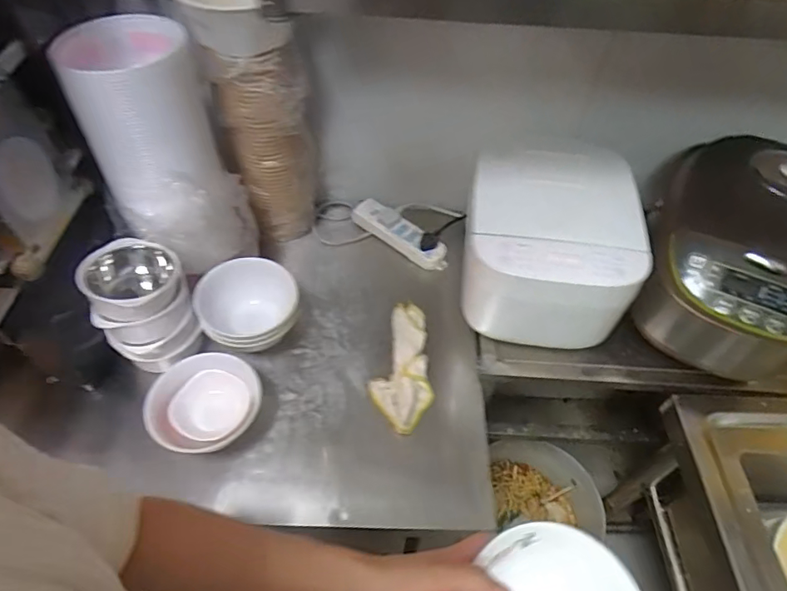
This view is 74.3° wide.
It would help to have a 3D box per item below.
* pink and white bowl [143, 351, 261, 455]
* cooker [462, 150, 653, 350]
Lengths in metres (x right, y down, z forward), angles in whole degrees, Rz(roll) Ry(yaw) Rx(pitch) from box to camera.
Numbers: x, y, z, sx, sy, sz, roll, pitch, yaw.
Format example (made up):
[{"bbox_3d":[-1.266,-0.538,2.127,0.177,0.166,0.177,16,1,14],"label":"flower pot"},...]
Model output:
[{"bbox_3d":[-0.257,0.153,0.716,0.124,0.072,0.147,33,57,21],"label":"pink and white bowl"},{"bbox_3d":[0.223,-0.078,0.789,0.231,0.178,0.259,8,52,3],"label":"cooker"}]

